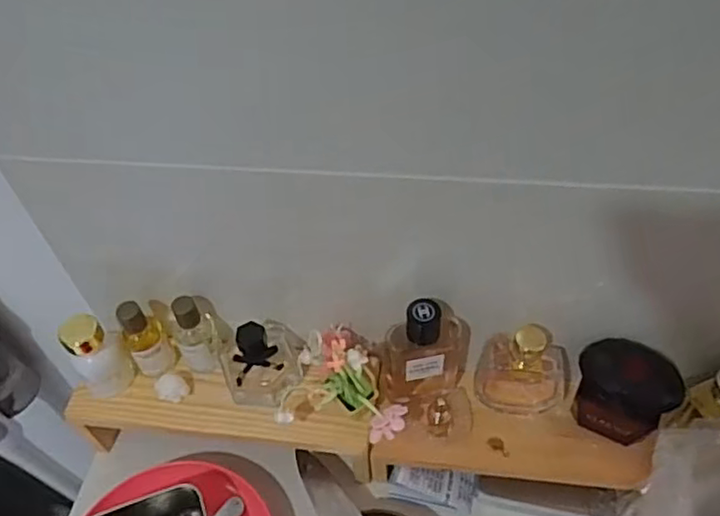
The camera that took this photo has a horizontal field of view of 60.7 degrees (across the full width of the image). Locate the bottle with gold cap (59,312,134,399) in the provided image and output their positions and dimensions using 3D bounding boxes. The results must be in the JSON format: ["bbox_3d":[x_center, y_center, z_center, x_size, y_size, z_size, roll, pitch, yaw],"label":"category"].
[{"bbox_3d":[-0.246,0.093,0.582,0.048,0.089,0.038,-39,57,-25],"label":"bottle with gold cap"}]

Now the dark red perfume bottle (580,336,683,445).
[{"bbox_3d":[0.227,0.116,0.533,0.079,0.083,0.043,27,56,24],"label":"dark red perfume bottle"}]

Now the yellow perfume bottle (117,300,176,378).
[{"bbox_3d":[-0.207,0.075,0.589,0.033,0.086,0.036,-28,53,-18],"label":"yellow perfume bottle"}]

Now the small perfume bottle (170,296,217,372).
[{"bbox_3d":[-0.159,0.075,0.584,0.037,0.085,0.039,-25,53,-17],"label":"small perfume bottle"}]

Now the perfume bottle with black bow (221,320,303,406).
[{"bbox_3d":[-0.094,0.095,0.580,0.072,0.069,0.056,-27,53,-18],"label":"perfume bottle with black bow"}]

